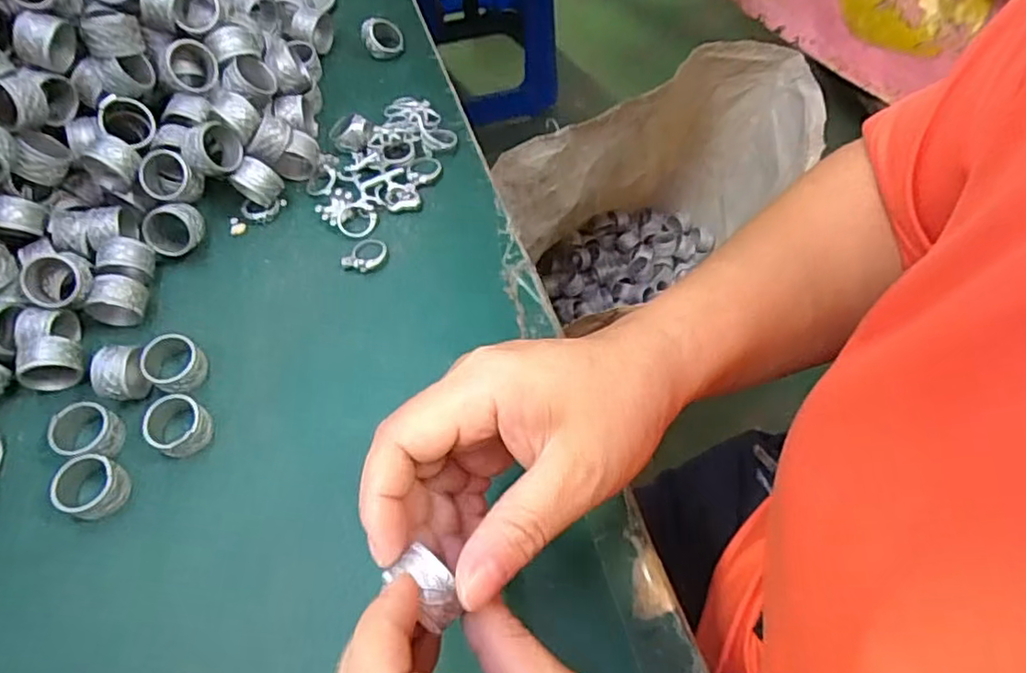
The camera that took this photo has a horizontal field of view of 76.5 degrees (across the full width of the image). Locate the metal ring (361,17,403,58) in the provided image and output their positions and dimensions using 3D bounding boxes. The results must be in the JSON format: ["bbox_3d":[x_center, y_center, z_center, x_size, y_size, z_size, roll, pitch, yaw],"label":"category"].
[{"bbox_3d":[-0.092,-0.213,0.459,0.027,0.019,0.029,-1,62,1],"label":"metal ring"}]

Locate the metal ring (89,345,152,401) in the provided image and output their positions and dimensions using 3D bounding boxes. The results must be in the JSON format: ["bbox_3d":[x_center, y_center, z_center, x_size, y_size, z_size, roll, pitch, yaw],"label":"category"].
[{"bbox_3d":[-0.198,0.020,0.329,0.020,0.023,0.025,-2,62,1],"label":"metal ring"}]

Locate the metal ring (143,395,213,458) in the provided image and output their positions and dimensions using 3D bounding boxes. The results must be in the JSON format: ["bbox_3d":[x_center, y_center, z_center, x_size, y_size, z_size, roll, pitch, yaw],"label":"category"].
[{"bbox_3d":[-0.166,0.044,0.322,0.028,0.016,0.027,-1,62,1],"label":"metal ring"}]

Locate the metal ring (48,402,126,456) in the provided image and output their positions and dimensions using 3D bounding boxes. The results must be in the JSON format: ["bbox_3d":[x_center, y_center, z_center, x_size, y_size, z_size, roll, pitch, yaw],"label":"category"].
[{"bbox_3d":[-0.209,0.047,0.320,0.030,0.015,0.026,7,62,6],"label":"metal ring"}]

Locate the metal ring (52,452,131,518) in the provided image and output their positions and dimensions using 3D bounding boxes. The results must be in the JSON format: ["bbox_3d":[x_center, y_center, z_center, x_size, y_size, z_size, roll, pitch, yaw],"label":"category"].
[{"bbox_3d":[-0.198,0.070,0.307,0.027,0.018,0.028,-1,62,1],"label":"metal ring"}]

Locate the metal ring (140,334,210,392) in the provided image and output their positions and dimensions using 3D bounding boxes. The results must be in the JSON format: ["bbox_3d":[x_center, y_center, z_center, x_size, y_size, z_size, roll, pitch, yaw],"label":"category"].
[{"bbox_3d":[-0.175,0.015,0.337,0.028,0.017,0.027,-1,62,1],"label":"metal ring"}]

